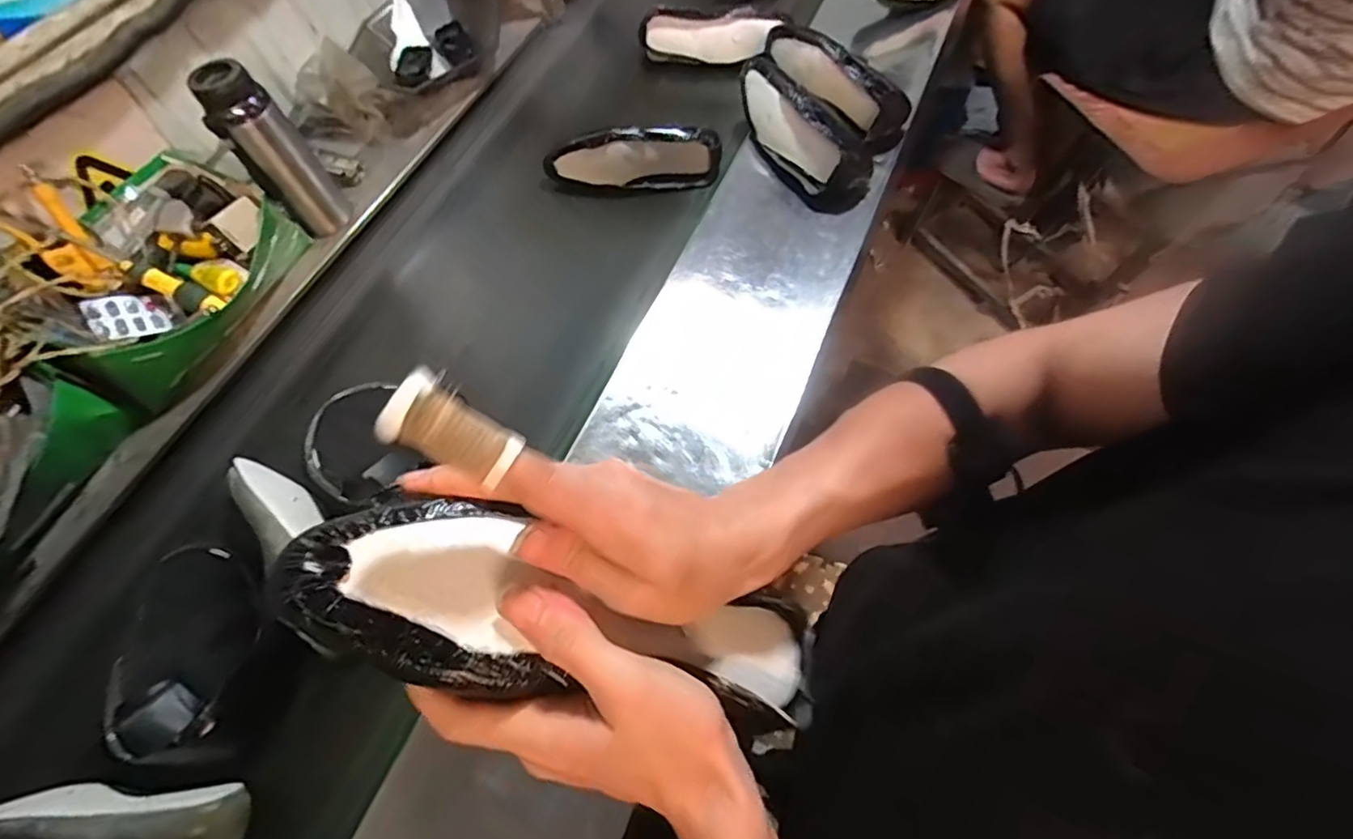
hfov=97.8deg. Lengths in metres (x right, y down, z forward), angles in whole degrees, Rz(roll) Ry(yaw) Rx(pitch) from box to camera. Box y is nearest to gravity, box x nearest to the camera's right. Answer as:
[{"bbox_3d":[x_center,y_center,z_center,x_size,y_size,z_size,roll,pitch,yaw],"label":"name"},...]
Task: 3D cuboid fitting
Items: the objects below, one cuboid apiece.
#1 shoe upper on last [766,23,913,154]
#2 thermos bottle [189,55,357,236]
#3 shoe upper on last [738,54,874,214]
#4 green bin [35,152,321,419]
[{"bbox_3d":[0.247,-0.551,0.951,0.084,0.093,0.294,-38,69,-15],"label":"shoe upper on last"},{"bbox_3d":[-0.545,-0.362,0.808,0.082,0.245,0.062,-33,68,-13],"label":"thermos bottle"},{"bbox_3d":[0.194,-0.448,0.930,0.103,0.102,0.279,-30,67,-12],"label":"shoe upper on last"},{"bbox_3d":[-0.685,-0.190,0.793,0.218,0.118,0.332,22,67,12],"label":"green bin"}]

